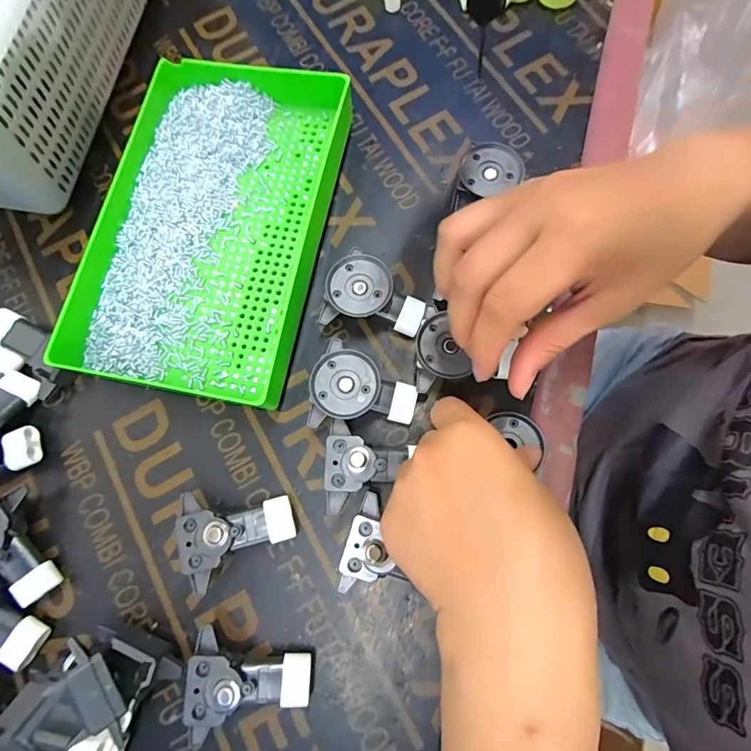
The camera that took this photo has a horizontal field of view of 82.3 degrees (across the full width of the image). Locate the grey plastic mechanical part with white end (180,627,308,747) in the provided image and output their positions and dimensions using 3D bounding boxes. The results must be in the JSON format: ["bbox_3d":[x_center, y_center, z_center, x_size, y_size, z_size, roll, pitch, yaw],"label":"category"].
[{"bbox_3d":[-0.070,0.171,0.242,0.064,0.026,0.045,2,78,1],"label":"grey plastic mechanical part with white end"}]

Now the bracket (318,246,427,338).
[{"bbox_3d":[0.001,-0.052,0.292,0.065,0.028,0.047,14,78,3],"label":"bracket"}]

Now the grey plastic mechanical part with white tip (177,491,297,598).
[{"bbox_3d":[-0.083,0.097,0.263,0.064,0.025,0.054,-10,78,-2],"label":"grey plastic mechanical part with white tip"}]

